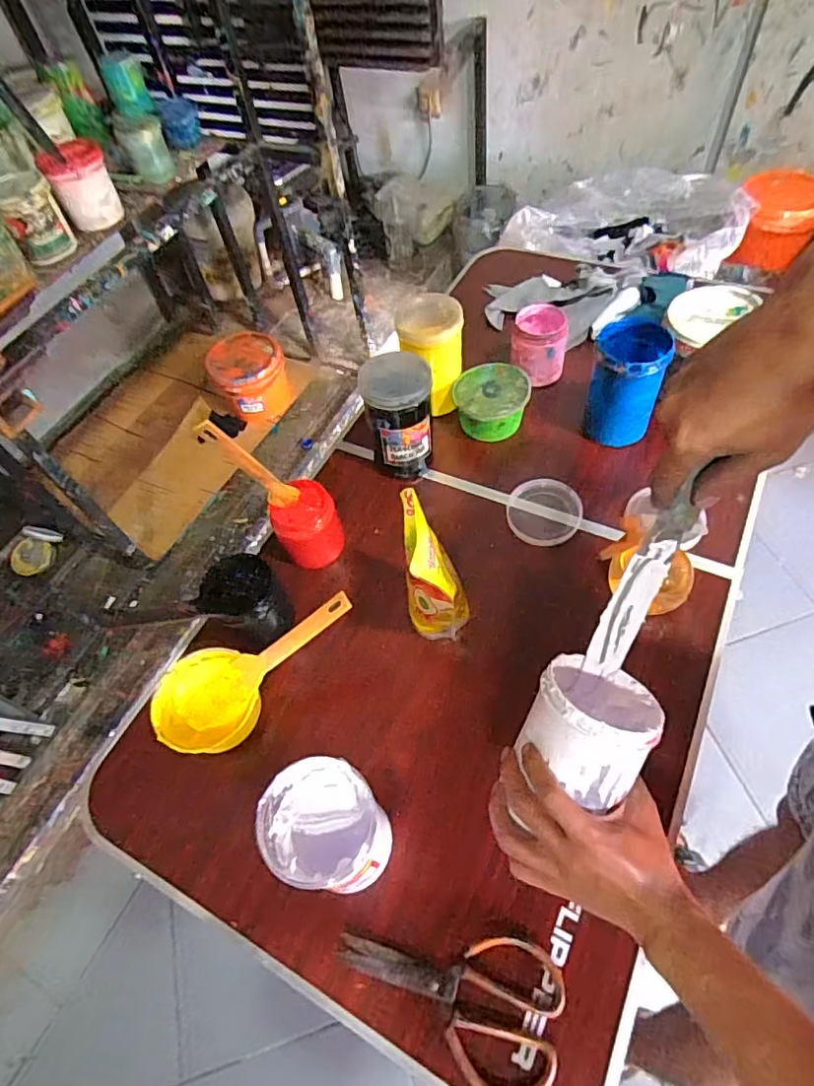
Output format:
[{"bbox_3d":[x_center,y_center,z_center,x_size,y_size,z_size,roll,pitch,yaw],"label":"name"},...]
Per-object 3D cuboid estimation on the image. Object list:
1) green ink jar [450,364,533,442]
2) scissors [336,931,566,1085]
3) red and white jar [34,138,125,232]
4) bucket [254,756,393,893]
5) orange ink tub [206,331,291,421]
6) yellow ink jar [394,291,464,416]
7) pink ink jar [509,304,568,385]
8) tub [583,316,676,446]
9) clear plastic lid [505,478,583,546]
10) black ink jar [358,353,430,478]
[{"bbox_3d":[0.126,-0.222,0.858,0.106,0.065,0.111,-3,57,5],"label":"green ink jar"},{"bbox_3d":[0.034,0.402,0.502,0.201,0.012,0.110,10,59,13],"label":"scissors"},{"bbox_3d":[-0.666,-0.745,1.161,0.111,0.143,0.102,-2,60,3],"label":"red and white jar"},{"bbox_3d":[-0.068,0.261,0.515,0.105,0.115,0.098,10,59,12],"label":"bucket"},{"bbox_3d":[-0.470,-0.491,1.735,0.215,0.233,0.206,-3,57,5],"label":"orange ink tub"},{"bbox_3d":[0.039,-0.284,0.862,0.095,0.145,0.100,-7,57,2],"label":"yellow ink jar"},{"bbox_3d":[0.211,-0.318,0.901,0.083,0.089,0.084,-2,60,3],"label":"pink ink jar"},{"bbox_3d":[0.311,-0.225,0.808,0.097,0.158,0.111,14,60,15],"label":"tub"},{"bbox_3d":[0.190,-0.043,0.776,0.099,0.016,0.097,-3,57,5],"label":"clear plastic lid"},{"bbox_3d":[-0.012,-0.176,0.794,0.090,0.158,0.087,-3,57,5],"label":"black ink jar"}]

